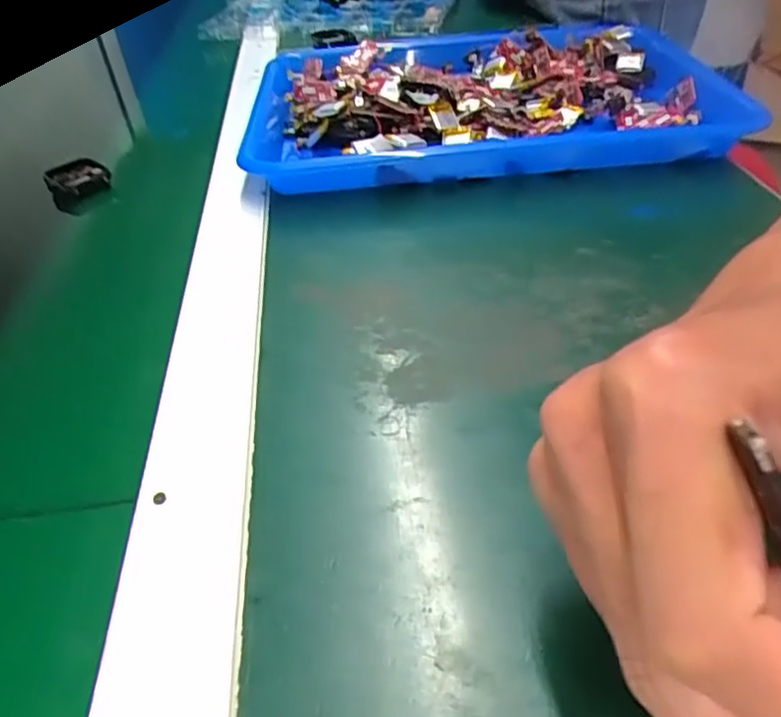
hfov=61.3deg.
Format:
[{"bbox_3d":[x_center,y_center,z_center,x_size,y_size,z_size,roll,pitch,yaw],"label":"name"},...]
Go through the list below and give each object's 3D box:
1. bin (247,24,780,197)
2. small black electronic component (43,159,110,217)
[{"bbox_3d":[0.067,-0.199,0.500,0.331,0.040,0.261,-3,40,3],"label":"bin"},{"bbox_3d":[-0.225,-0.125,0.479,0.040,0.023,0.045,-25,44,-22],"label":"small black electronic component"}]

